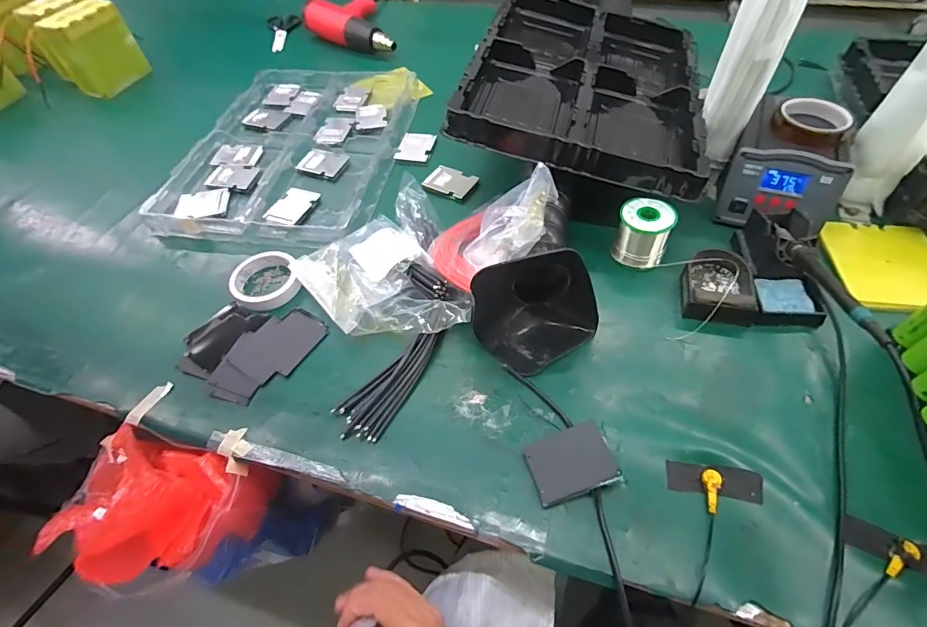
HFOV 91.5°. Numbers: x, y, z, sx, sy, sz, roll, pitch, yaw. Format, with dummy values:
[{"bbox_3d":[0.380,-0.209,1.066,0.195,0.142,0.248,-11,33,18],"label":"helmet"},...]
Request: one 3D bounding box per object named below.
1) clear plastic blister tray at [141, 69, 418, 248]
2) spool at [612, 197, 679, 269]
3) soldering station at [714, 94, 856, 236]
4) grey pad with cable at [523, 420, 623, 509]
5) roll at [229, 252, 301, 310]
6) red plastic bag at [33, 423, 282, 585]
[{"bbox_3d":[-0.296,-0.321,0.820,0.357,0.031,0.491,5,54,7],"label":"clear plastic blister tray"},{"bbox_3d":[0.245,-0.111,0.615,0.069,0.070,0.061,18,57,16],"label":"spool"},{"bbox_3d":[0.443,-0.200,0.621,0.141,0.100,0.161,30,61,22],"label":"soldering station"},{"bbox_3d":[0.107,0.149,0.455,0.082,0.005,0.064,-22,47,2],"label":"grey pad with cable"},{"bbox_3d":[-0.280,-0.049,0.631,0.100,0.026,0.090,34,62,24],"label":"roll"},{"bbox_3d":[-0.333,0.210,0.488,0.180,0.165,0.136,8,55,9],"label":"red plastic bag"}]

